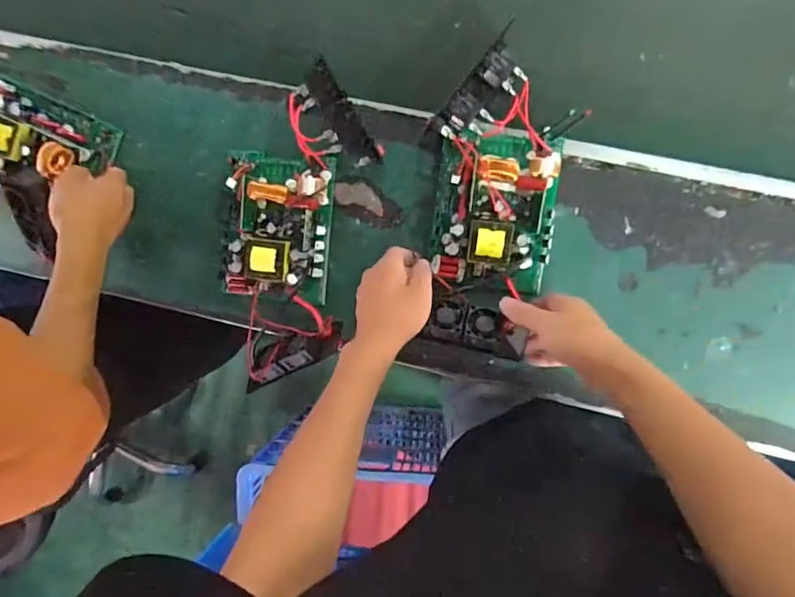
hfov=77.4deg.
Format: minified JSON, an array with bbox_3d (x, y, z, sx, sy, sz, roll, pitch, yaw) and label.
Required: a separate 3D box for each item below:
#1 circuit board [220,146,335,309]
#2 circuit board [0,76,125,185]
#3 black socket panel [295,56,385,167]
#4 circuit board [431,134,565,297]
[{"bbox_3d":[-0.133,-0.078,0.553,0.121,0.037,0.164,7,97,7],"label":"circuit board"},{"bbox_3d":[-0.406,-0.170,0.559,0.143,0.041,0.111,24,99,4],"label":"circuit board"},{"bbox_3d":[-0.061,-0.185,0.527,0.052,0.047,0.116,-35,91,10],"label":"black socket panel"},{"bbox_3d":[0.104,-0.091,0.528,0.125,0.041,0.162,6,97,7],"label":"circuit board"}]

